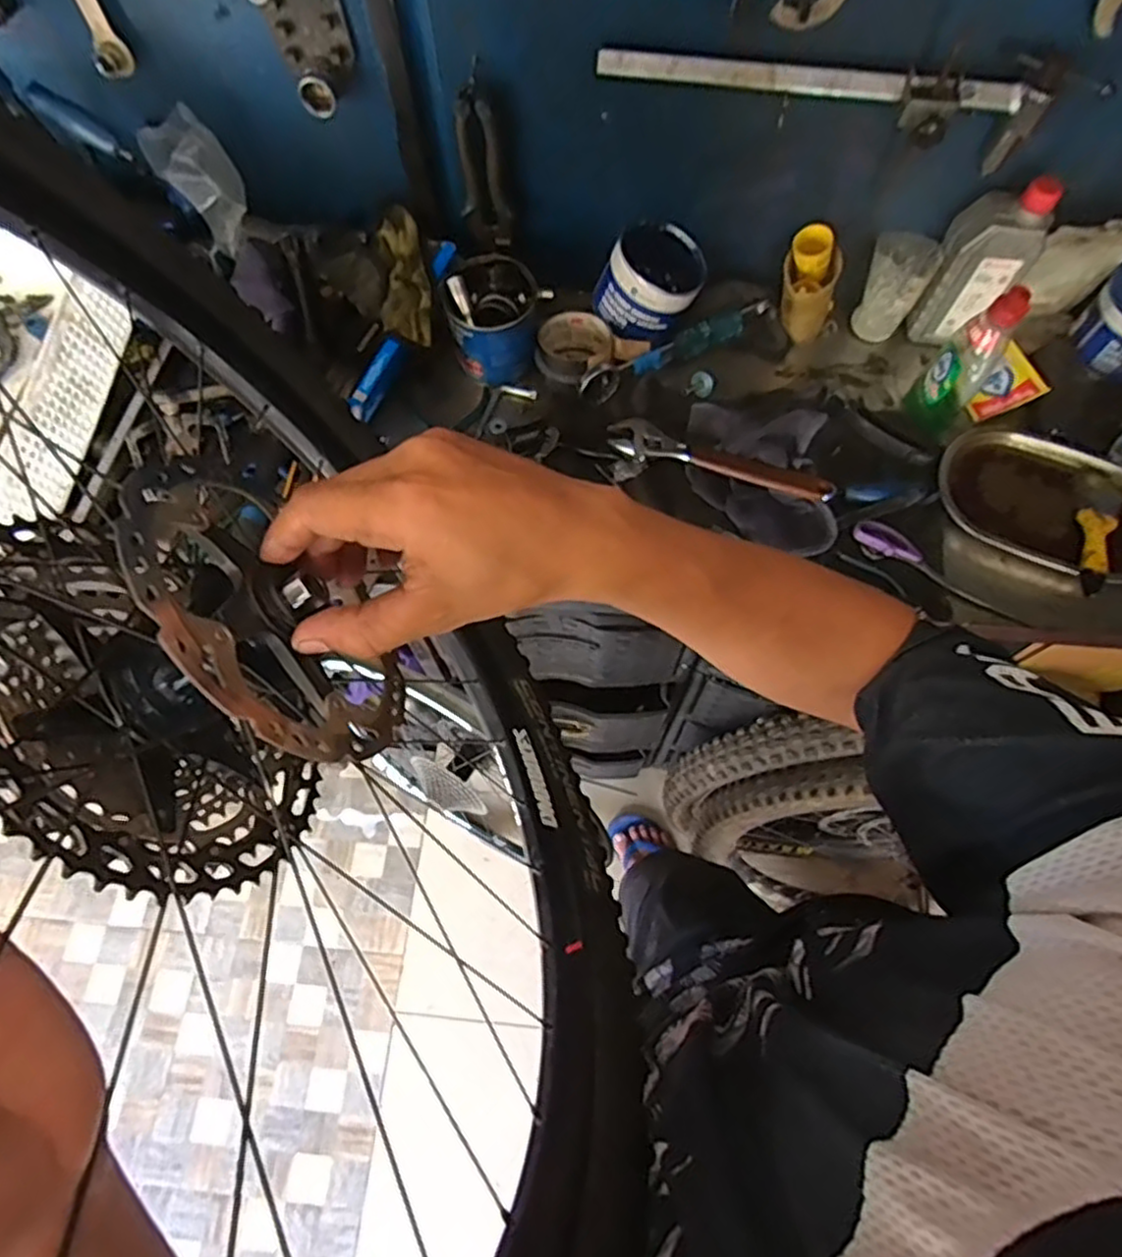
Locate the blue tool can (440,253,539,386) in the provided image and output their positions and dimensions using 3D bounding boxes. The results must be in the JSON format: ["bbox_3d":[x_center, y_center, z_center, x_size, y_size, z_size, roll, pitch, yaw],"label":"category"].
[{"bbox_3d":[-0.076,-0.350,0.788,0.100,0.088,0.107,4,67,3],"label":"blue tool can"}]

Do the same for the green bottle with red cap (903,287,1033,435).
[{"bbox_3d":[0.419,-0.278,0.732,0.058,0.166,0.048,32,71,14],"label":"green bottle with red cap"}]

